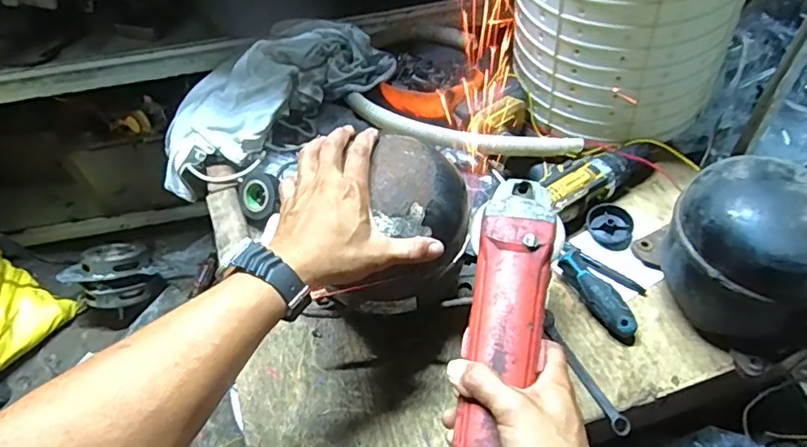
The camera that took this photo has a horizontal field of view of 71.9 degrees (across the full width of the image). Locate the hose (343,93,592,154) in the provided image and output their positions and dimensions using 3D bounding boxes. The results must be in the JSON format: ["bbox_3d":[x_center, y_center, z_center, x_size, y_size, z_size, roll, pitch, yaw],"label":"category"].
[{"bbox_3d":[0.070,-0.112,0.721,0.307,0.045,0.050,11,53,13],"label":"hose"}]

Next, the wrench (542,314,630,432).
[{"bbox_3d":[0.190,0.158,0.593,0.022,0.014,0.144,-21,53,-12],"label":"wrench"}]

